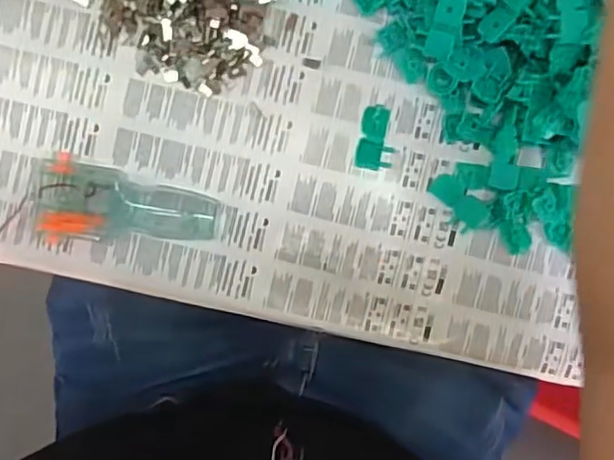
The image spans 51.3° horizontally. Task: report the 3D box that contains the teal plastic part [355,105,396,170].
[{"bbox_3d":[0.049,-0.063,0.442,0.025,0.008,0.043,9,93,-1],"label":"teal plastic part"}]

